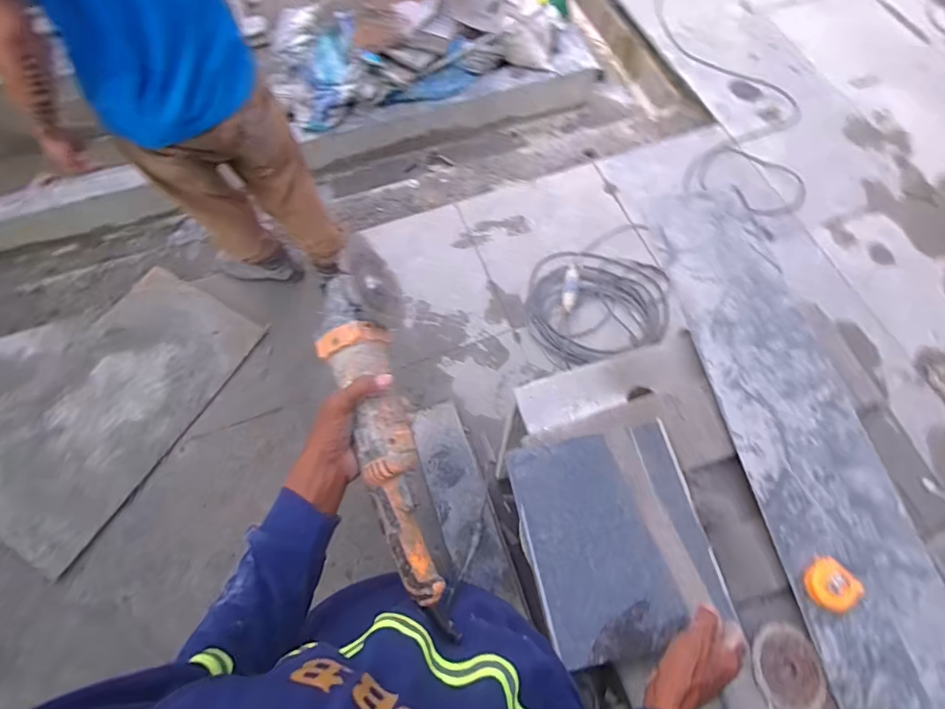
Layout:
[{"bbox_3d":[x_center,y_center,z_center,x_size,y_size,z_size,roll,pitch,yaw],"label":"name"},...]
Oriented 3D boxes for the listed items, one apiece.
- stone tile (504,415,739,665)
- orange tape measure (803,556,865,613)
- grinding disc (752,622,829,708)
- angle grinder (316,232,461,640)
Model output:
[{"bbox_3d":[0.209,0.261,0.731,0.249,0.035,0.294,-13,67,-3],"label":"stone tile"},{"bbox_3d":[0.493,0.321,0.695,0.067,0.029,0.061,40,74,17],"label":"orange tape measure"},{"bbox_3d":[0.422,0.417,0.673,0.090,0.008,0.104,-12,67,-3],"label":"grinding disc"},{"bbox_3d":[-0.095,0.083,0.577,0.095,0.087,0.421,-14,80,-4],"label":"angle grinder"}]

